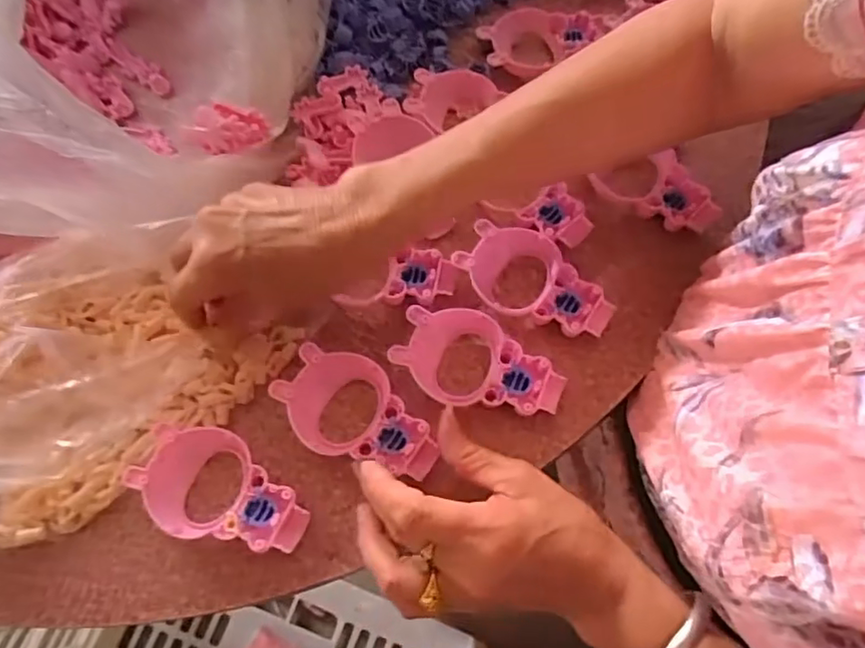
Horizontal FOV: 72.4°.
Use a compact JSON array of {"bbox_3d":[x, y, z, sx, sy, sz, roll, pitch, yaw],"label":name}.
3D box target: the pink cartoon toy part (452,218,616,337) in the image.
[{"bbox_3d":[0.064,-0.025,0.382,0.100,0.025,0.062,41,75,18],"label":"pink cartoon toy part"}]

